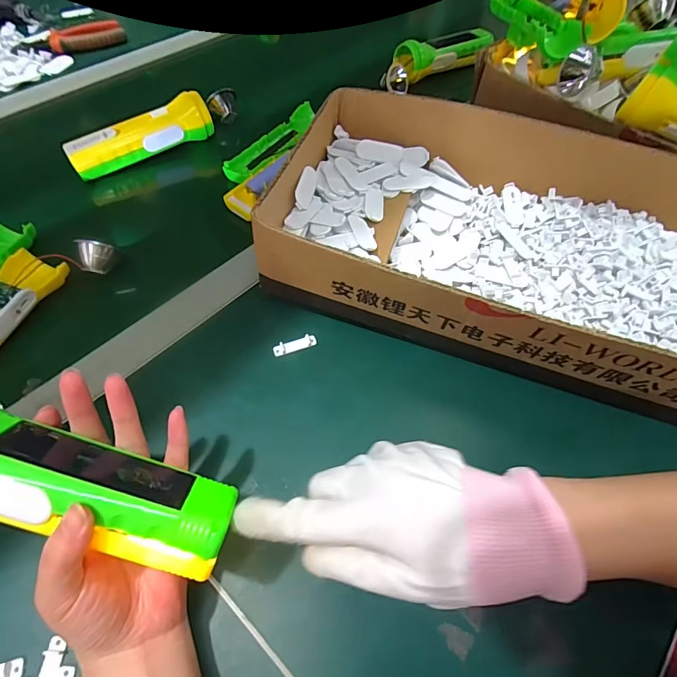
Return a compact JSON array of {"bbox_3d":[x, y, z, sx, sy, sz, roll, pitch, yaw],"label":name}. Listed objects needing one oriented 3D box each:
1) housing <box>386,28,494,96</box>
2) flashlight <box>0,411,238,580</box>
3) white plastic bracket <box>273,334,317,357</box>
[{"bbox_3d":[0.144,-0.420,0.599,0.198,0.044,0.068,-34,64,-22],"label":"housing"},{"bbox_3d":[-0.136,0.073,0.202,0.160,0.049,0.047,22,57,-8],"label":"flashlight"},{"bbox_3d":[-0.037,0.006,0.348,0.037,0.005,0.011,-15,60,-14],"label":"white plastic bracket"}]

